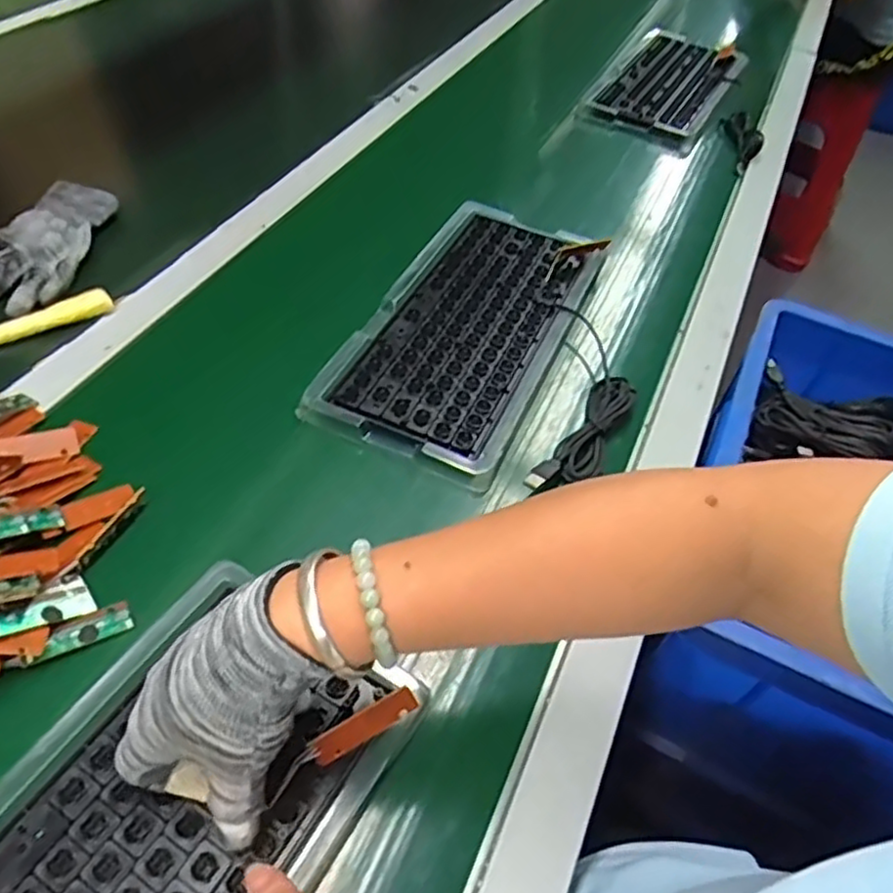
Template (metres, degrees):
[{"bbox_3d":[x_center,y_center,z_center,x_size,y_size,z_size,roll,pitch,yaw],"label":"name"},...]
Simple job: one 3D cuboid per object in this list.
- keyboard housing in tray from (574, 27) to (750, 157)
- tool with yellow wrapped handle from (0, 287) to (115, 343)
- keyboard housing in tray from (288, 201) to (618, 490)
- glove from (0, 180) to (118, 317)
[{"bbox_3d":[0.317,-0.522,0.996,0.158,0.024,0.360,24,51,15],"label":"keyboard housing in tray"},{"bbox_3d":[-0.329,-0.098,0.556,0.121,0.017,0.018,-28,57,-27],"label":"tool with yellow wrapped handle"},{"bbox_3d":[0.021,-0.112,0.605,0.156,0.017,0.321,21,50,12],"label":"keyboard housing in tray"},{"bbox_3d":[-0.369,-0.177,0.614,0.101,0.027,0.167,8,49,1],"label":"glove"}]

